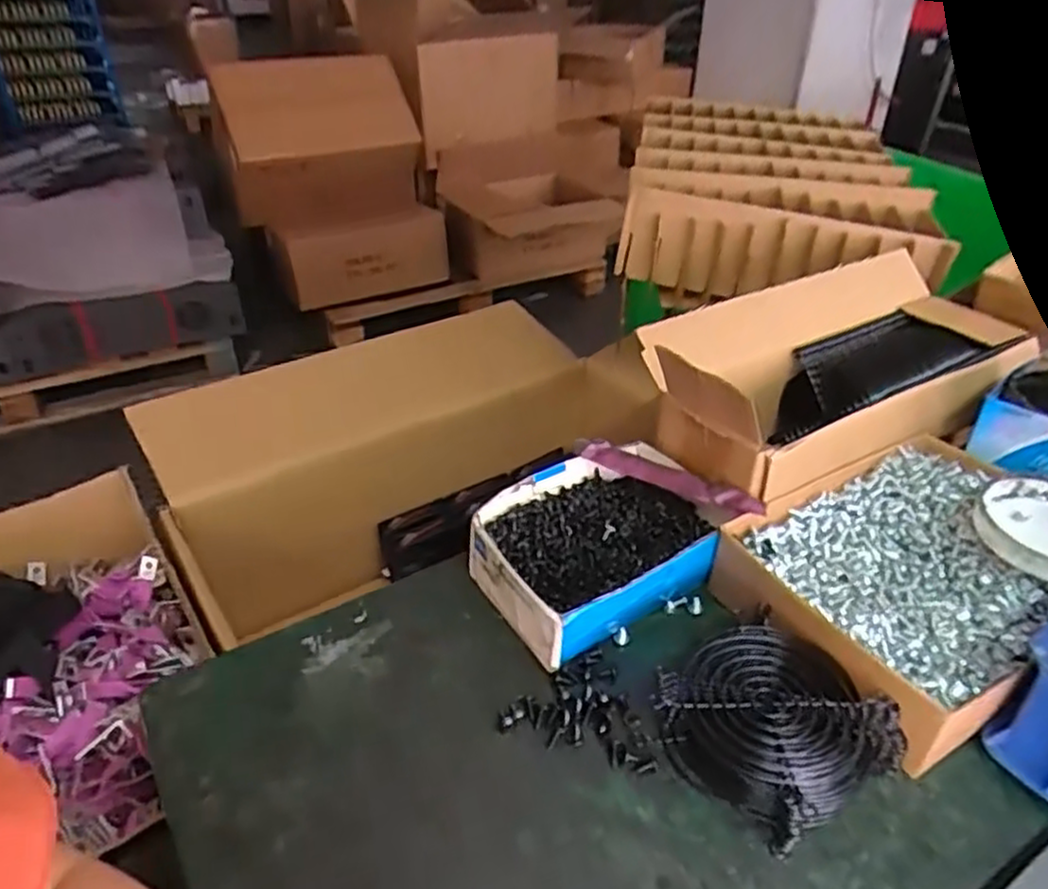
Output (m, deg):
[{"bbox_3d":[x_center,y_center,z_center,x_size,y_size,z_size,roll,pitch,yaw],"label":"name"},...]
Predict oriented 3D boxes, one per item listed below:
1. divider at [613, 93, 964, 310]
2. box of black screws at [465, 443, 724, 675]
[{"bbox_3d":[0.299,-0.315,0.922,0.317,0.117,0.479,7,36,9],"label":"divider"},{"bbox_3d":[0.049,0.070,0.498,0.155,0.060,0.119,-21,40,-28],"label":"box of black screws"}]

